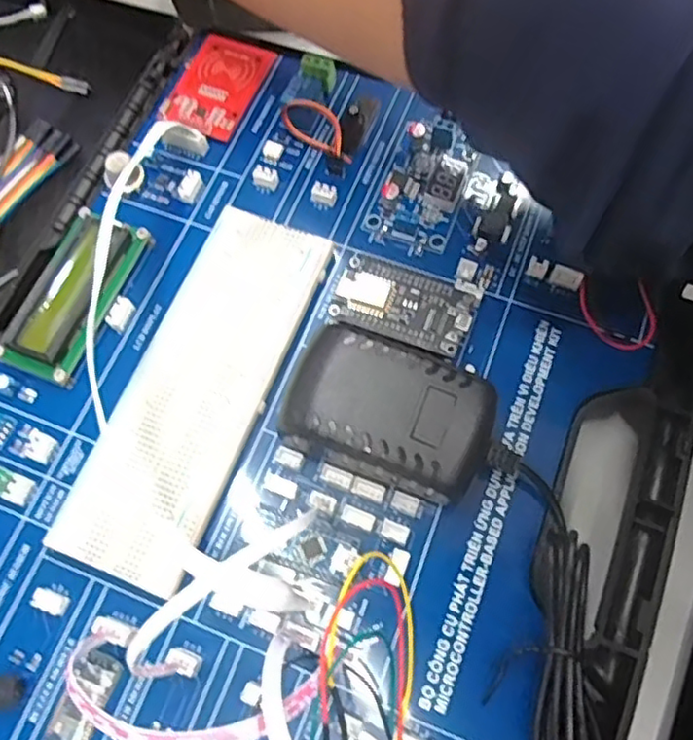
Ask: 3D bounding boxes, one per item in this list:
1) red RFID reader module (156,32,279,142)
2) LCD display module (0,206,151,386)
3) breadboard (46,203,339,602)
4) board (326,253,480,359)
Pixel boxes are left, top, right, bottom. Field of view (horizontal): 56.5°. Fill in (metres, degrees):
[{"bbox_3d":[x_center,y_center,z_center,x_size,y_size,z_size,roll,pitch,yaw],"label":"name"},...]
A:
[{"bbox_3d":[-0.068,-0.148,0.335,0.043,0.004,0.061,22,70,10],"label":"red RFID reader module"},{"bbox_3d":[-0.123,-0.035,0.288,0.039,0.009,0.078,19,69,6],"label":"LCD display module"},{"bbox_3d":[-0.061,0.005,0.272,0.057,0.007,0.162,20,70,10],"label":"breadboard"},{"bbox_3d":[0.024,-0.029,0.277,0.058,0.006,0.032,20,70,10],"label":"board"}]

